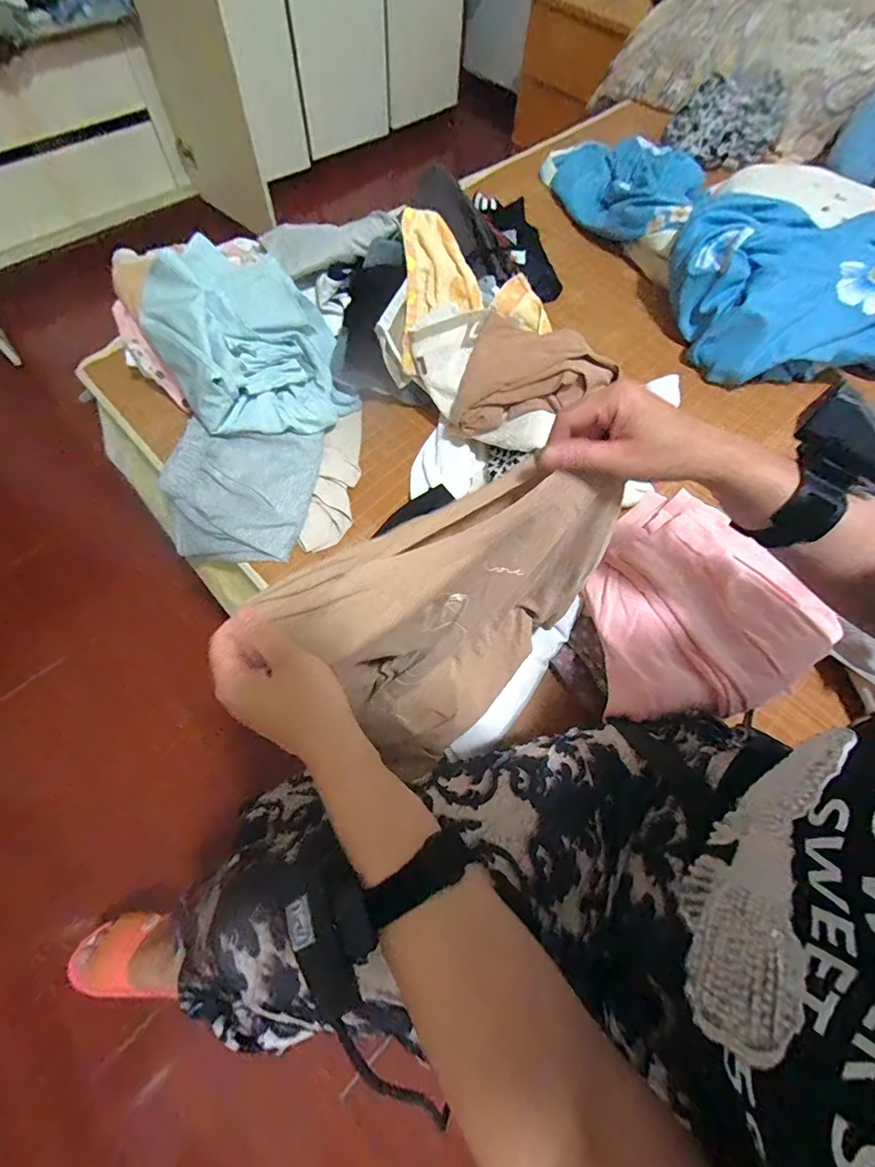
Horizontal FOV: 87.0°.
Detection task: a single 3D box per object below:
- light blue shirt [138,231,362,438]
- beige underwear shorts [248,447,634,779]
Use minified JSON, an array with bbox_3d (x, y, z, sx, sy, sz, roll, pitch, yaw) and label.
[{"bbox_3d":[-0.271,-0.341,0.665,0.226,0.130,0.286,-30,70,-15],"label":"light blue shirt"},{"bbox_3d":[0.018,0.024,0.437,0.259,0.222,0.154,-40,72,-19],"label":"beige underwear shorts"}]

